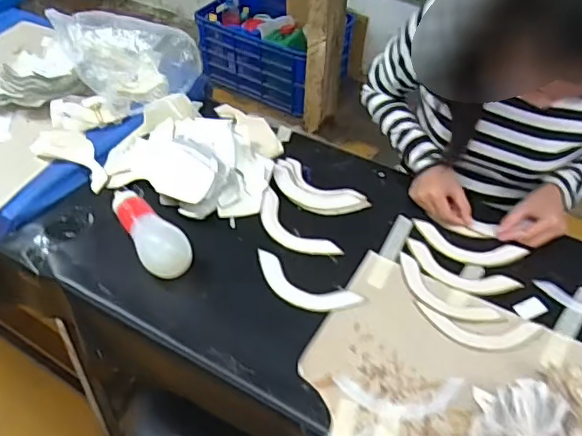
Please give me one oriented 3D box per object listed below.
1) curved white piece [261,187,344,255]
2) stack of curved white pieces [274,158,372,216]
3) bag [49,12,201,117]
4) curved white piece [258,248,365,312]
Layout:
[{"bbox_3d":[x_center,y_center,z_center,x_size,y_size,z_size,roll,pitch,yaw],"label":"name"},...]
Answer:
[{"bbox_3d":[-0.001,0.017,0.908,0.060,0.010,0.172,-32,54,-29],"label":"curved white piece"},{"bbox_3d":[0.038,-0.048,0.967,0.180,0.016,0.096,29,51,25],"label":"stack of curved white pieces"},{"bbox_3d":[-0.312,-0.310,1.077,0.193,0.139,0.228,-25,51,-24],"label":"bag"},{"bbox_3d":[0.015,0.101,0.829,0.171,0.006,0.068,22,49,20],"label":"curved white piece"}]

